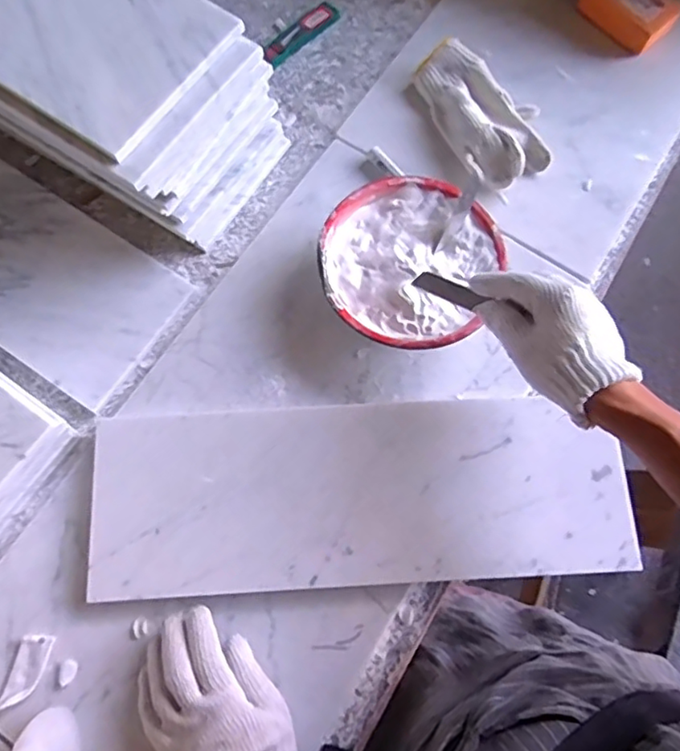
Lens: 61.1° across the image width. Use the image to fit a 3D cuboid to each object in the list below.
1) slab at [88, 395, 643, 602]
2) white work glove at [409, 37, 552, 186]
[{"bbox_3d":[0.017,0.100,0.493,0.443,0.015,0.148,-2,76,-2],"label":"slab"},{"bbox_3d":[0.146,-0.273,0.598,0.091,0.035,0.168,-24,75,-7],"label":"white work glove"}]

